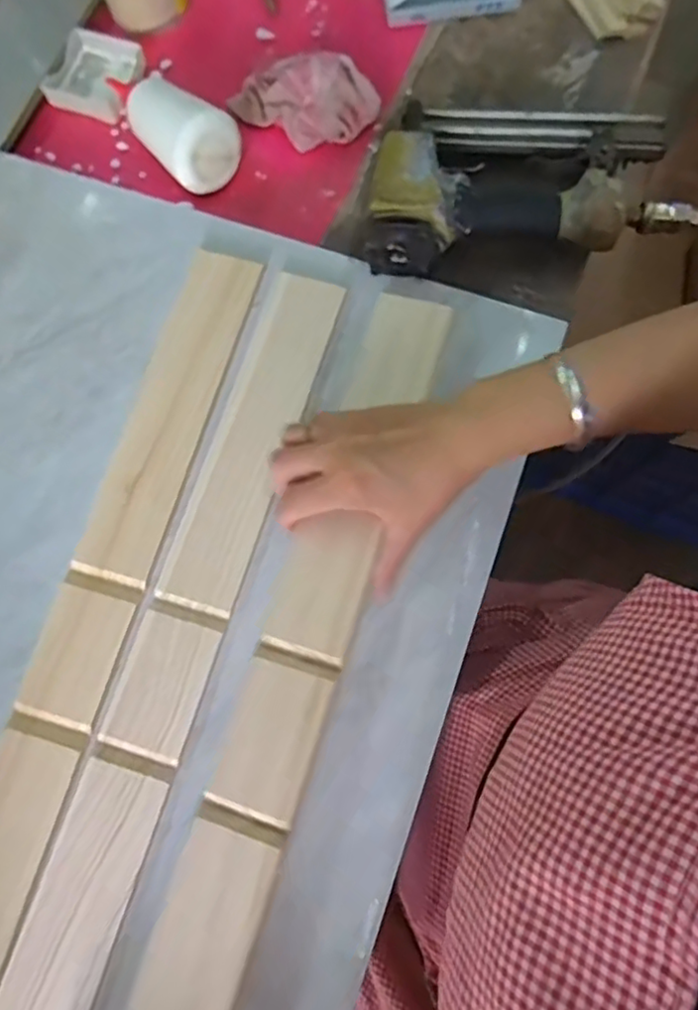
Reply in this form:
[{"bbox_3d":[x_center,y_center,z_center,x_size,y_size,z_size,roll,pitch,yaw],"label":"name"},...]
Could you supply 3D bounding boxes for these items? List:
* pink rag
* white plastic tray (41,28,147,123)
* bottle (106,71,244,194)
[{"bbox_3d":[-0.039,-0.362,0.540,0.118,0.040,0.079,36,79,11],"label":"pink rag"},{"bbox_3d":[-0.234,-0.400,0.577,0.077,0.020,0.082,18,76,7],"label":"white plastic tray"},{"bbox_3d":[-0.163,-0.340,0.534,0.153,0.057,0.066,43,80,12],"label":"bottle"}]

